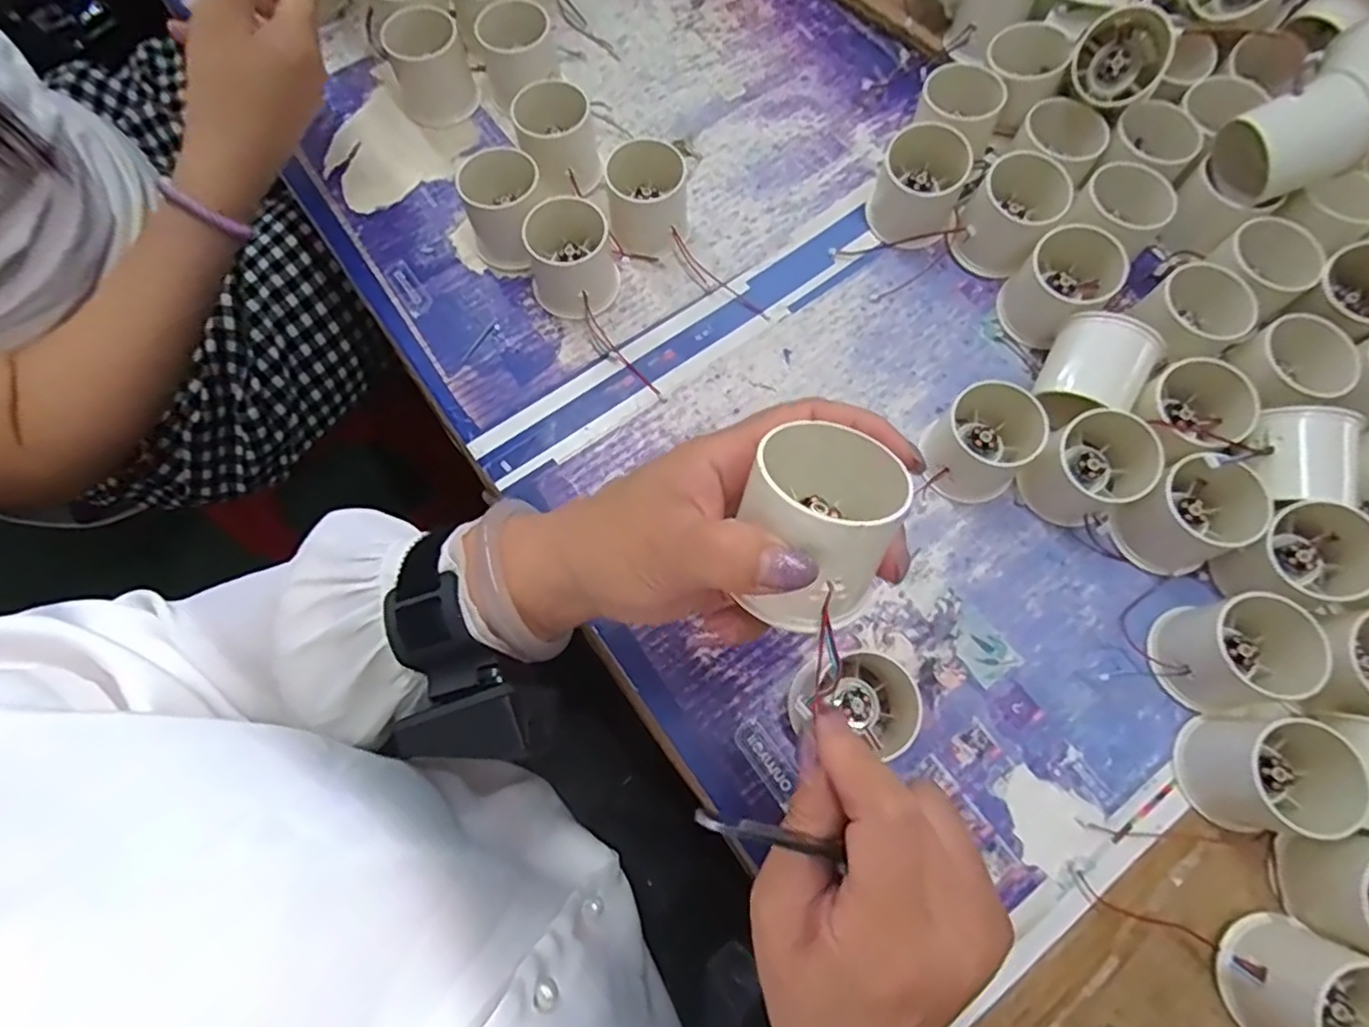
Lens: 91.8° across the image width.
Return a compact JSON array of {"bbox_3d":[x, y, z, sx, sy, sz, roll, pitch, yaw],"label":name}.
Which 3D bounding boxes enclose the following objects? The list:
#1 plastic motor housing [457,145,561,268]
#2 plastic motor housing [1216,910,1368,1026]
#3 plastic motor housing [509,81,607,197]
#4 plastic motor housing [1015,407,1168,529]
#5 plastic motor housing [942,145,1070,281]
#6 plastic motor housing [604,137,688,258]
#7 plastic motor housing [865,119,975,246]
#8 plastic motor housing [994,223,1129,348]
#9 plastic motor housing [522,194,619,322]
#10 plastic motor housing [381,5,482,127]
[{"bbox_3d":[-0.109,-0.196,0.427,0.061,0.051,0.062,0,72,1],"label":"plastic motor housing"},{"bbox_3d":[0.280,0.215,0.293,0.069,0.046,0.056,21,74,8],"label":"plastic motor housing"},{"bbox_3d":[-0.084,-0.246,0.445,0.050,0.053,0.051,-14,73,-3],"label":"plastic motor housing"},{"bbox_3d":[0.228,-0.026,0.375,0.059,0.042,0.057,0,72,1],"label":"plastic motor housing"},{"bbox_3d":[0.201,-0.185,0.413,0.054,0.053,0.057,36,77,12],"label":"plastic motor housing"},{"bbox_3d":[-0.024,-0.200,0.428,0.050,0.051,0.049,-5,72,0],"label":"plastic motor housing"},{"bbox_3d":[0.149,-0.209,0.420,0.053,0.049,0.063,23,74,8],"label":"plastic motor housing"},{"bbox_3d":[0.227,-0.137,0.401,0.062,0.053,0.050,-42,76,-11],"label":"plastic motor housing"},{"bbox_3d":[-0.070,-0.157,0.415,0.054,0.049,0.051,0,72,1],"label":"plastic motor housing"},{"bbox_3d":[-0.181,-0.318,0.470,0.055,0.059,0.045,-22,73,-6],"label":"plastic motor housing"}]

